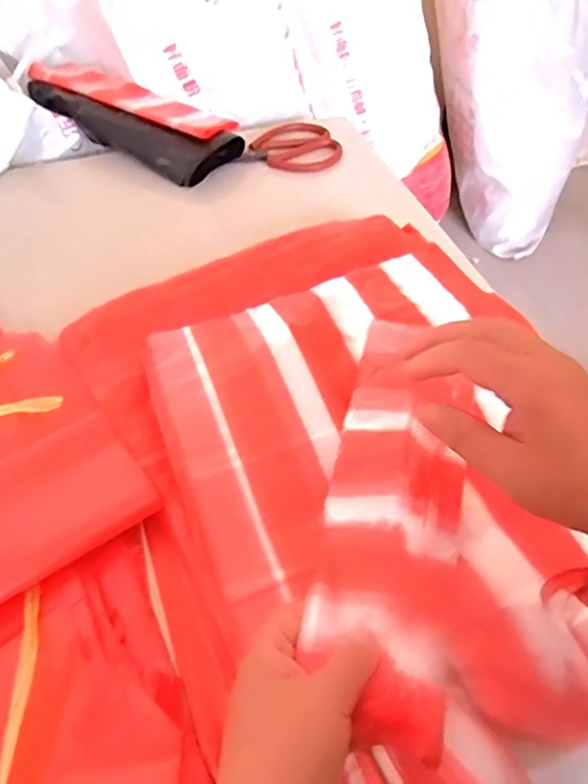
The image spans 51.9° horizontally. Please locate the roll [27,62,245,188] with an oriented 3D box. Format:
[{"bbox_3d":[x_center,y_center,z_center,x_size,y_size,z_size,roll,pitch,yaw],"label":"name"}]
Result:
[{"bbox_3d":[-0.222,-0.377,0.824,0.313,0.056,0.120,29,56,20],"label":"roll"}]

